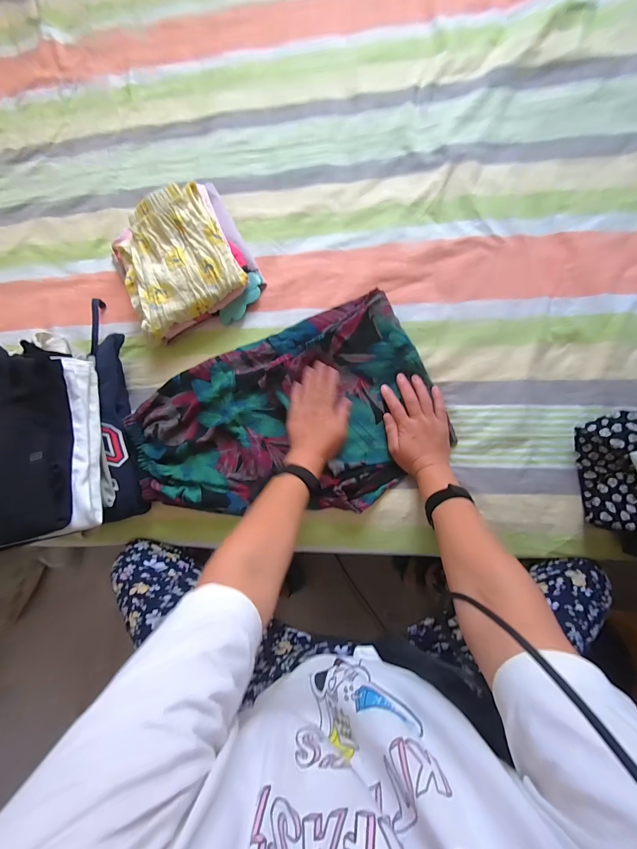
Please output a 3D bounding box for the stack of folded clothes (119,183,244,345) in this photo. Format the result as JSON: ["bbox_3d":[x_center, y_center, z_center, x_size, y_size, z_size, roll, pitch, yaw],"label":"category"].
[{"bbox_3d":[-0.269,-0.299,0.566,0.216,0.064,0.222,-29,81,4],"label":"stack of folded clothes"}]

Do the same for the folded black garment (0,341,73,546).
[{"bbox_3d":[-0.499,0.031,0.473,0.230,0.043,0.308,-10,83,7],"label":"folded black garment"}]

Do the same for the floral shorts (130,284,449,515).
[{"bbox_3d":[-0.063,0.003,0.537,0.517,0.047,0.330,-22,82,5],"label":"floral shorts"}]

